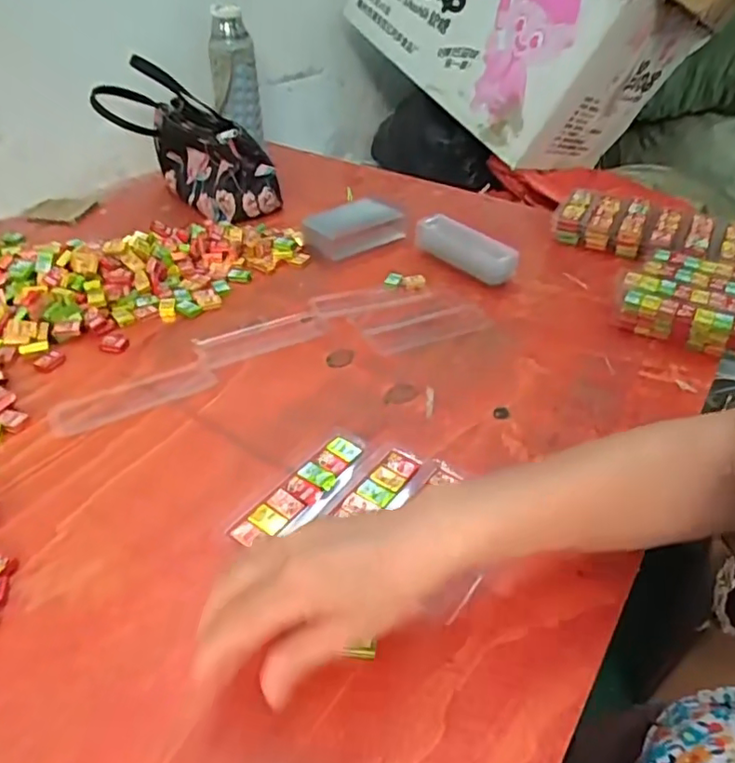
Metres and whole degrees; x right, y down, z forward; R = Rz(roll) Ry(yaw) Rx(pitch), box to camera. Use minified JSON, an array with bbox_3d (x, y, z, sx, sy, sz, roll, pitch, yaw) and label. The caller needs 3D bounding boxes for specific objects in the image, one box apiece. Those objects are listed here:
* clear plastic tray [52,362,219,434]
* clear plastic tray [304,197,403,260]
[{"bbox_3d":[-0.209,0.013,0.502,0.139,0.006,0.042,-21,45,-25],"label":"clear plastic tray"},{"bbox_3d":[-0.016,-0.204,0.738,0.135,0.044,0.071,-19,44,-24],"label":"clear plastic tray"}]

